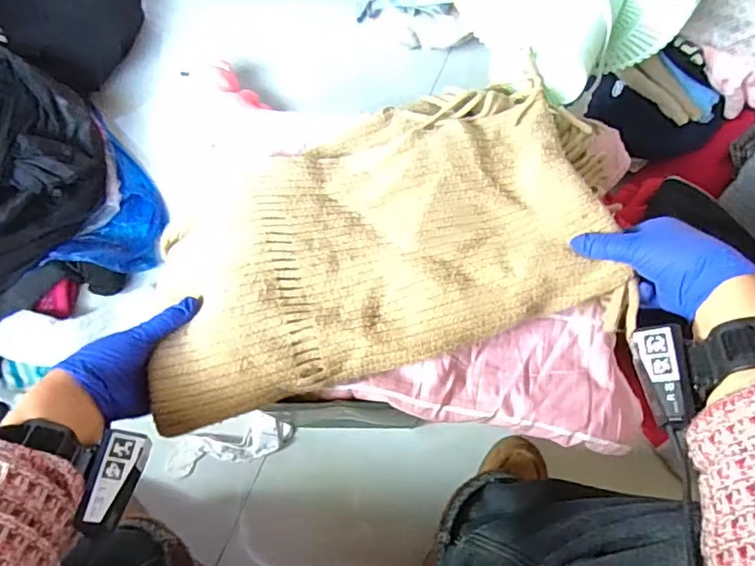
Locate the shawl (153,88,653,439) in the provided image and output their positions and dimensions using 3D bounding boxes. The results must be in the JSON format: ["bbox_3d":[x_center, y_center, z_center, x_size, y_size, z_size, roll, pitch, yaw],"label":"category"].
[{"bbox_3d":[0.028,-0.056,0.509,0.473,0.064,0.277,-11,71,-4],"label":"shawl"}]

